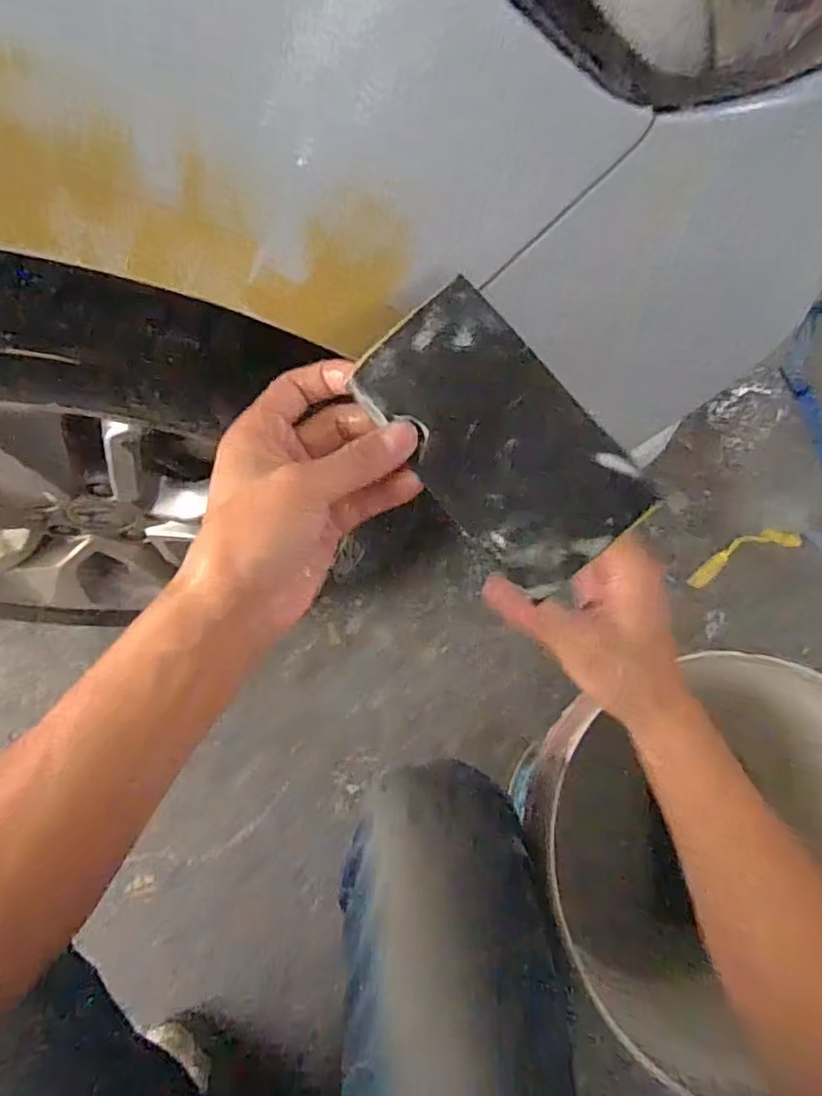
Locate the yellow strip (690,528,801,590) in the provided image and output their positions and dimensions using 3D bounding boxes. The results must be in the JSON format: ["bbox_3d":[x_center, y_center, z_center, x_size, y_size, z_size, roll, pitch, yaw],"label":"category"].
[{"bbox_3d":[0.499,0.007,0.884,0.182,0.018,0.044,-21,93,-7],"label":"yellow strip"}]

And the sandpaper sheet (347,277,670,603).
[{"bbox_3d":[0.039,-0.050,0.265,0.074,0.007,0.134,-39,83,0],"label":"sandpaper sheet"}]

